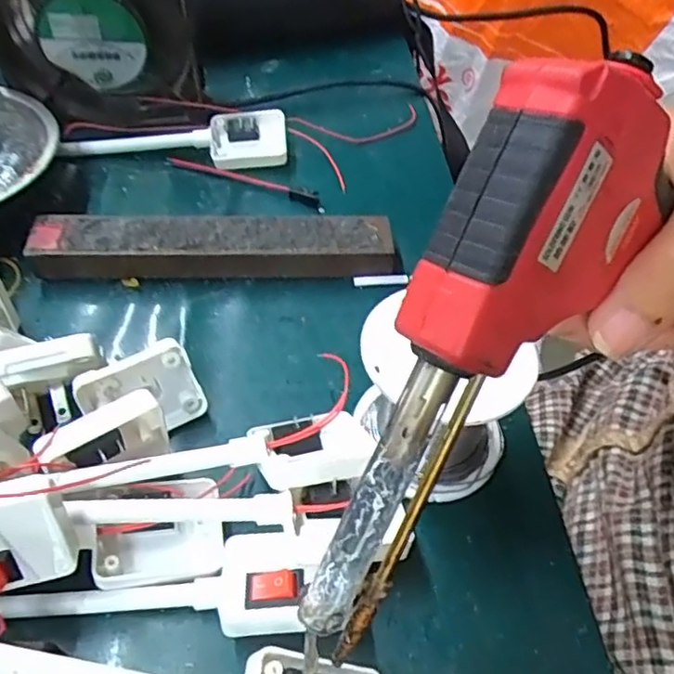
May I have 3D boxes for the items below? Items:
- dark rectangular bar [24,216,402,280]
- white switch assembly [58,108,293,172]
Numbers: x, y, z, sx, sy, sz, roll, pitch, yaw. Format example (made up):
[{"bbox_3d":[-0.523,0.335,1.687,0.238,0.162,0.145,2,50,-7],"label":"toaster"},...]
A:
[{"bbox_3d":[-0.065,-0.048,0.344,0.188,0.024,0.029,0,51,-5],"label":"dark rectangular bar"},{"bbox_3d":[-0.100,-0.120,0.400,0.138,0.026,0.038,-7,52,-11],"label":"white switch assembly"}]

